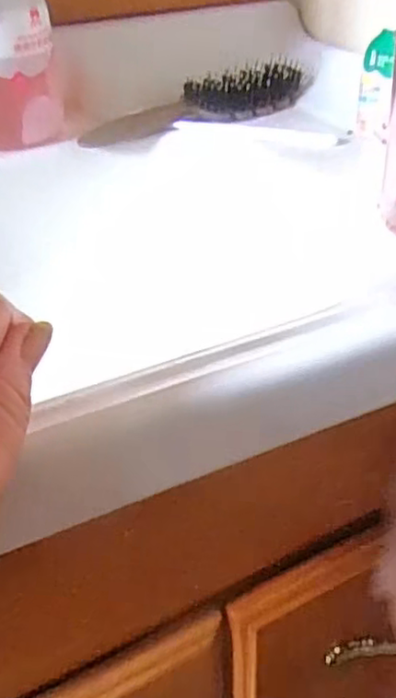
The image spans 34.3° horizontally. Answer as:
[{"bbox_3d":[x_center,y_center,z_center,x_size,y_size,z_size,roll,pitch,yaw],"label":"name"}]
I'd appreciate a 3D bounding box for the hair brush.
[{"bbox_3d":[0.002,-0.209,0.541,0.215,0.030,0.056,-21,40,-23],"label":"hair brush"}]

